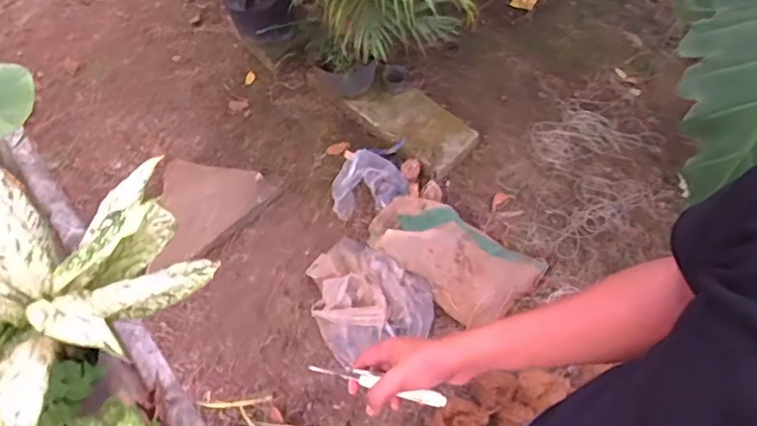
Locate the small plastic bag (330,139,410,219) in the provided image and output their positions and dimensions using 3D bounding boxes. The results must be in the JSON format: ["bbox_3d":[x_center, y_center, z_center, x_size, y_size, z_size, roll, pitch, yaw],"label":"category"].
[{"bbox_3d":[-0.033,-0.117,1.807,0.240,0.096,0.231,-9,62,-3],"label":"small plastic bag"}]

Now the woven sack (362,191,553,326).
[{"bbox_3d":[0.203,0.106,1.607,0.492,0.127,0.268,36,68,19],"label":"woven sack"}]

